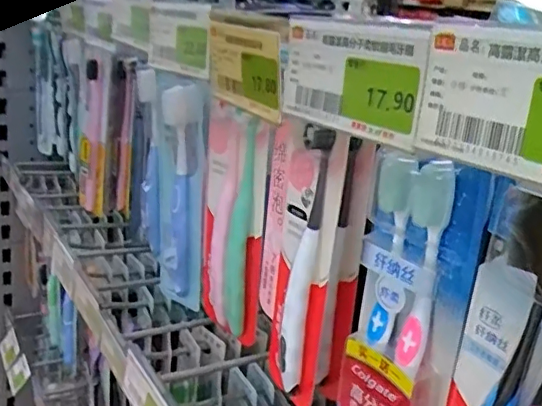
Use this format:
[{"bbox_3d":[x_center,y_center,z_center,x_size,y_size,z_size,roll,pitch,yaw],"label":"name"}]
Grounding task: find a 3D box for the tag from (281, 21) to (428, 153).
[{"bbox_3d":[0.030,-0.048,0.225,0.006,0.039,0.084,-6,22,-34],"label":"tag"}]

